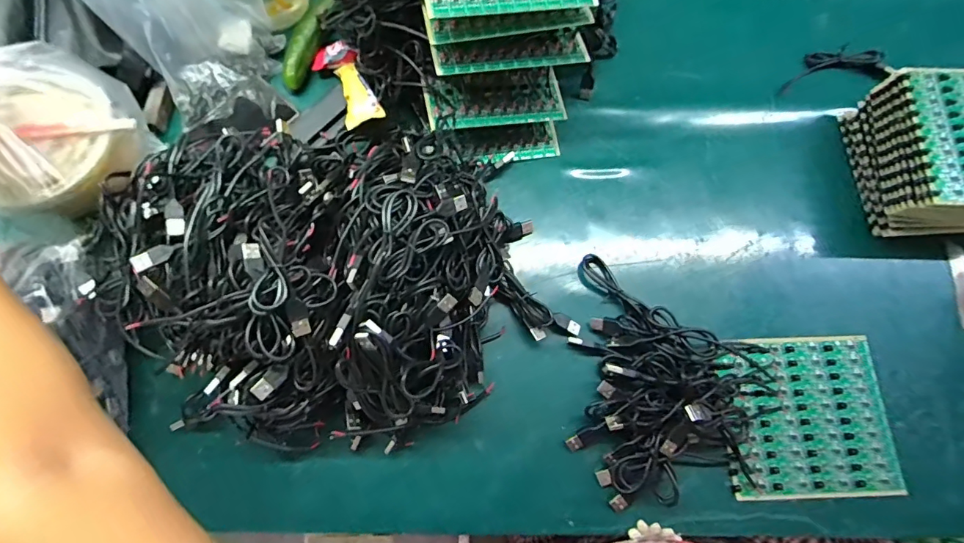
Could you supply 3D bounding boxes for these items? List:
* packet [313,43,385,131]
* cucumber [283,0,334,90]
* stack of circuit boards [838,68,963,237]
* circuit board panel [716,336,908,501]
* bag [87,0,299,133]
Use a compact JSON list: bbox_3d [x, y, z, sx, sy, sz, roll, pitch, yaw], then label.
[{"bbox_3d":[-0.143,-0.202,0.509,0.045,0.018,0.127,-27,61,-8],"label":"packet"},{"bbox_3d":[-0.197,-0.261,0.536,0.028,0.024,0.116,19,76,3],"label":"cucumber"},{"bbox_3d":[0.485,-0.115,0.483,0.166,0.082,0.150,1,76,-1],"label":"stack of circuit boards"},{"bbox_3d":[0.305,0.135,0.448,0.155,0.007,0.142,-2,76,-2],"label":"circuit board panel"},{"bbox_3d":[-0.289,-0.244,0.477,0.168,0.165,0.132,1,76,-1],"label":"bag"}]

